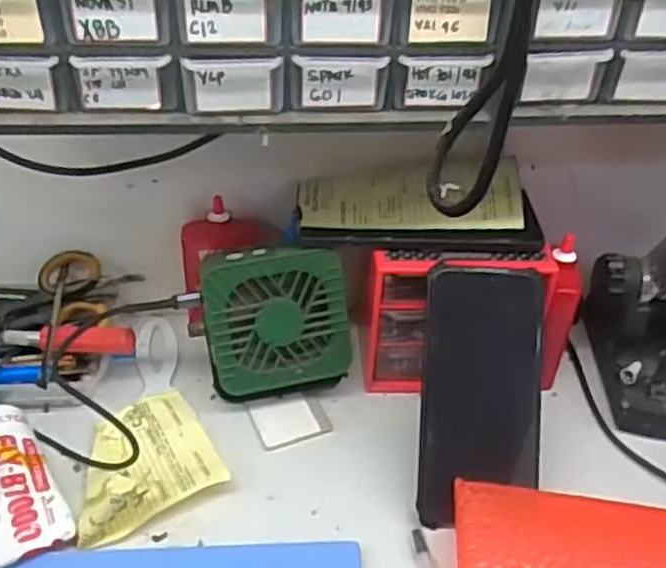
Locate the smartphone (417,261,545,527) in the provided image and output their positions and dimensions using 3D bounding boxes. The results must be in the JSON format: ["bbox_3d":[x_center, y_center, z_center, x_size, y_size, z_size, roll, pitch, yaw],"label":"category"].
[{"bbox_3d":[0.098,0.072,0.505,0.078,0.166,0.006,3,-6,-1],"label":"smartphone"}]

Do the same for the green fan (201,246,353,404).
[{"bbox_3d":[-0.044,0.030,0.557,0.100,0.114,0.046,-5,16,-11],"label":"green fan"}]

